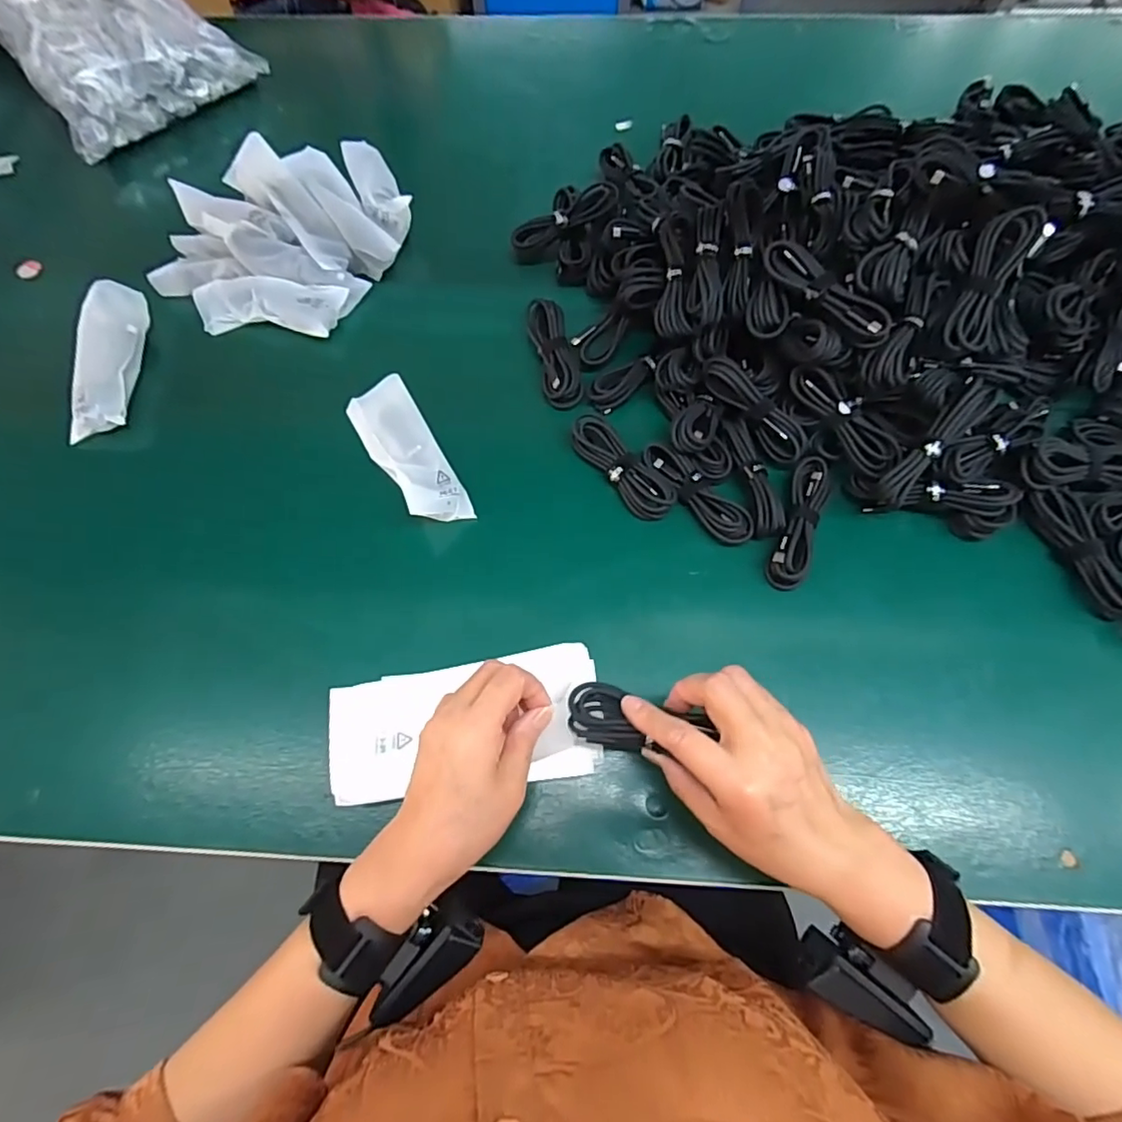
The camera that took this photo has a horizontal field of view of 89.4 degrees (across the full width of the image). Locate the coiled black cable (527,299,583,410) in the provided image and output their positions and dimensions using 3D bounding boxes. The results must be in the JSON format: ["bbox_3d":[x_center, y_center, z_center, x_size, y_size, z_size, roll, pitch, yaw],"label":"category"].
[{"bbox_3d":[-0.007,-0.194,0.531,0.033,0.028,0.108,-13,68,-4],"label":"coiled black cable"}]

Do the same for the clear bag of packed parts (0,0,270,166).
[{"bbox_3d":[-0.543,-0.625,0.678,0.220,0.064,0.273,-42,72,-15],"label":"clear bag of packed parts"}]

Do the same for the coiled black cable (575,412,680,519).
[{"bbox_3d":[0.052,-0.079,0.482,0.033,0.029,0.107,-38,71,-13],"label":"coiled black cable"}]

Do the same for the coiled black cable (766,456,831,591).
[{"bbox_3d":[0.193,-0.031,0.458,0.032,0.023,0.111,21,69,10],"label":"coiled black cable"}]

